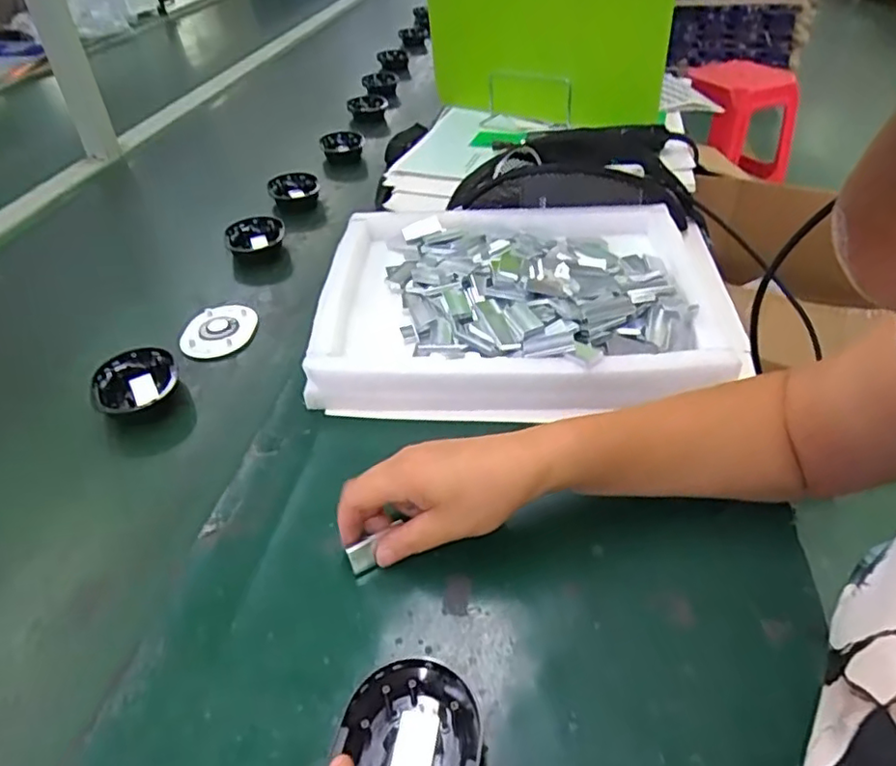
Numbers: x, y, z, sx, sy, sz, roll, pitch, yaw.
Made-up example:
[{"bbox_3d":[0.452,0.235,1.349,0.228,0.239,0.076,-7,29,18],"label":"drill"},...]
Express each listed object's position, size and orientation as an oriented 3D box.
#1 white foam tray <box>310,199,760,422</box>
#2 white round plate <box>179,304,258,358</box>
[{"bbox_3d":[0.069,-0.088,0.606,0.374,0.062,0.313,0,41,4],"label":"white foam tray"},{"bbox_3d":[-0.232,-0.056,0.629,0.063,0.016,0.083,5,41,10],"label":"white round plate"}]

